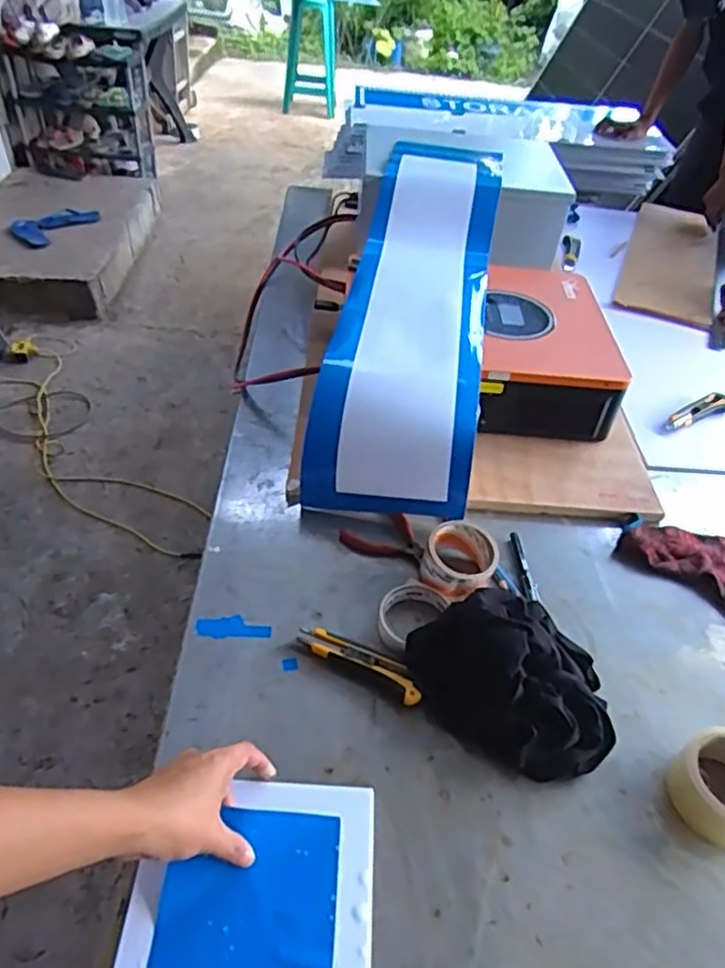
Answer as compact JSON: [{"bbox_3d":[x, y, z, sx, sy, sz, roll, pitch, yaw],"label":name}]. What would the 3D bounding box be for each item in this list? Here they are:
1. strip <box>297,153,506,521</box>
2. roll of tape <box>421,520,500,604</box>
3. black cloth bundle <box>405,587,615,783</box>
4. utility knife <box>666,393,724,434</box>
[{"bbox_3d":[0.093,-0.320,1.115,0.225,0.074,0.843,9,57,5],"label":"strip"},{"bbox_3d":[0.117,0.099,0.829,0.087,0.052,0.100,19,45,14],"label":"roll of tape"},{"bbox_3d":[0.162,0.195,0.713,0.220,0.080,0.164,27,48,21],"label":"black cloth bundle"},{"bbox_3d":[0.558,-0.121,1.131,0.140,0.017,0.039,-20,49,-25],"label":"utility knife"}]

